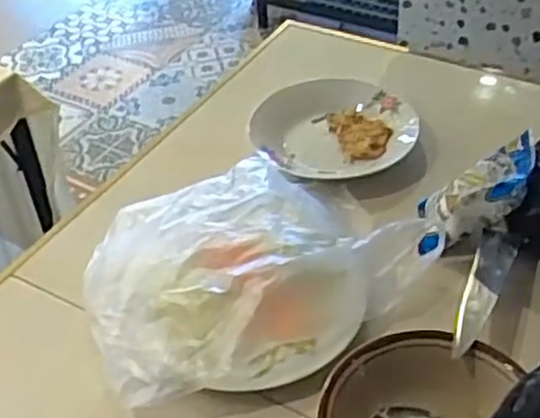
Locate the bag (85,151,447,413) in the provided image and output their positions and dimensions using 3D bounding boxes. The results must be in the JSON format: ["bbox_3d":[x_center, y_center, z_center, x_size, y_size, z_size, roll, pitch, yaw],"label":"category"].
[{"bbox_3d":[-0.019,0.043,0.787,0.329,0.065,0.264,-17,43,-14],"label":"bag"}]

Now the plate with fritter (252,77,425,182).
[{"bbox_3d":[0.080,-0.094,0.964,0.198,0.048,0.181,-9,41,-4],"label":"plate with fritter"}]

